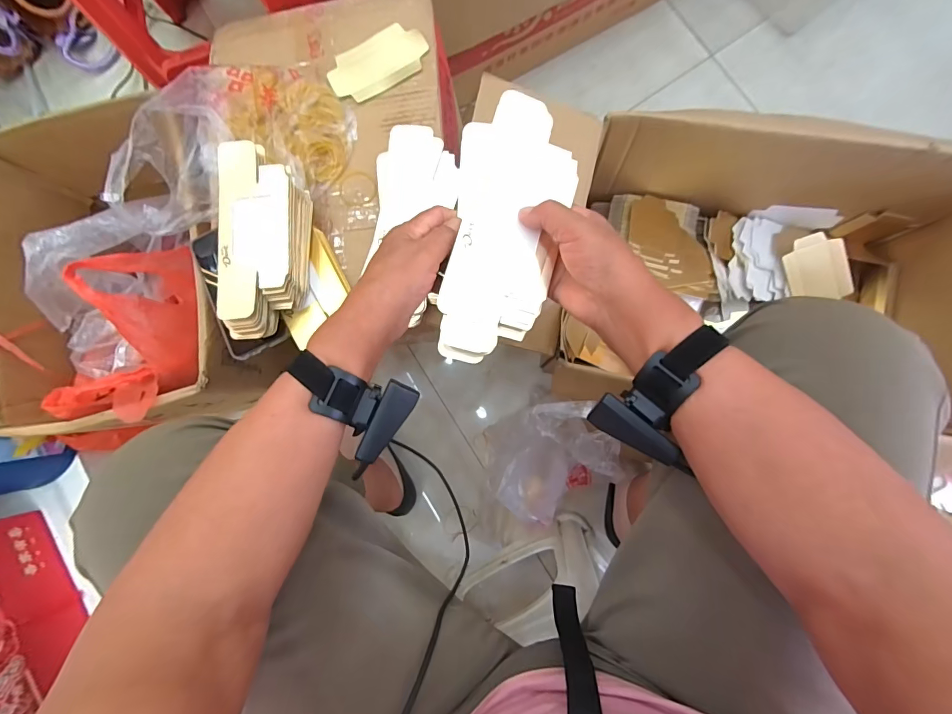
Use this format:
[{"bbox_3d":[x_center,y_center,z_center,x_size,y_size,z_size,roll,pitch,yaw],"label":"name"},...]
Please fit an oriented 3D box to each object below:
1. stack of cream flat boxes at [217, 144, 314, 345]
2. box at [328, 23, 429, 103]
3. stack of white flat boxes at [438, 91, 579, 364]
[{"bbox_3d":[-0.238,-0.130,0.454,0.086,0.045,0.213,-2,85,6],"label":"stack of cream flat boxes"},{"bbox_3d":[-0.123,-0.369,0.511,0.125,0.006,0.074,-32,82,2],"label":"box"},{"bbox_3d":[0.024,-0.109,0.359,0.097,0.034,0.227,12,90,7],"label":"stack of white flat boxes"}]

